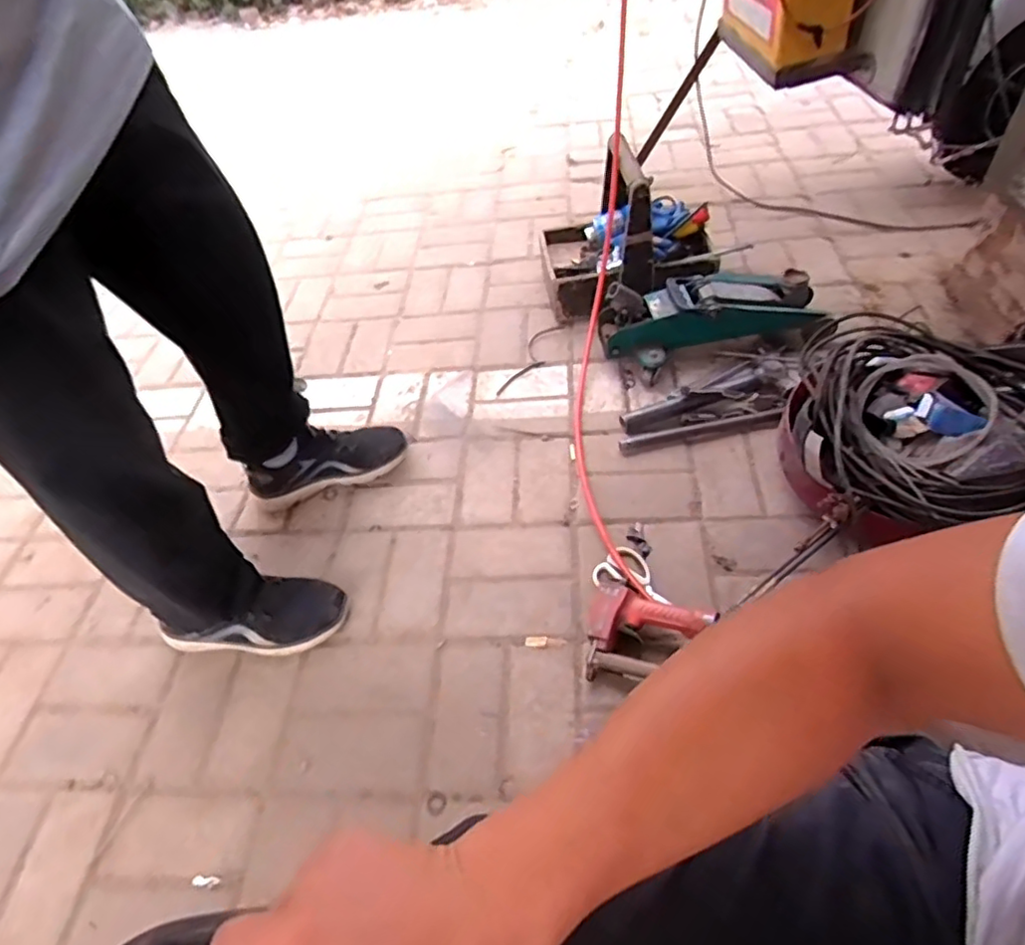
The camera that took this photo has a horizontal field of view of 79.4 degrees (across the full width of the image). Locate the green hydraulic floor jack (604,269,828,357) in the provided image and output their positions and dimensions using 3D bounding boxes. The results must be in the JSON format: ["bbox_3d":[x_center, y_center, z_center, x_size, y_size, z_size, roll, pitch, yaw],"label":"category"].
[{"bbox_3d":[0.366,-0.301,1.166,0.383,0.105,0.132,-11,49,0],"label":"green hydraulic floor jack"}]

